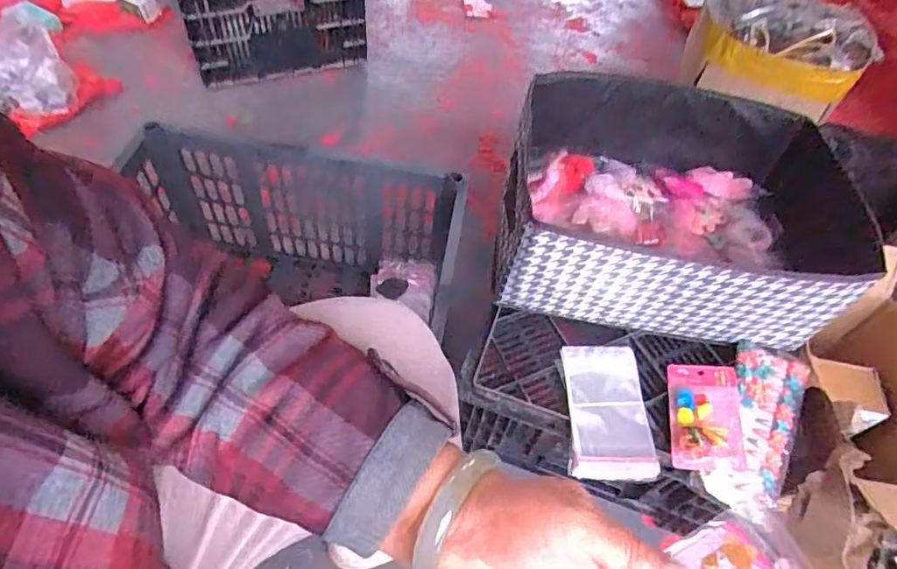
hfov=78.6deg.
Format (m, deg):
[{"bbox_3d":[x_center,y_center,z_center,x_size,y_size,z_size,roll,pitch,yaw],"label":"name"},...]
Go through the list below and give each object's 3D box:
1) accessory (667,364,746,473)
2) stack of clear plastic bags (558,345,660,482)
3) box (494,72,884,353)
[{"bbox_3d":[0.308,0.155,0.660,0.079,0.016,0.135,3,48,17],"label":"accessory"},{"bbox_3d":[0.191,0.150,0.668,0.096,0.022,0.169,3,53,-3],"label":"stack of clear plastic bags"},{"bbox_3d":[0.329,-0.094,0.742,0.492,0.166,0.321,9,52,1],"label":"box"}]

